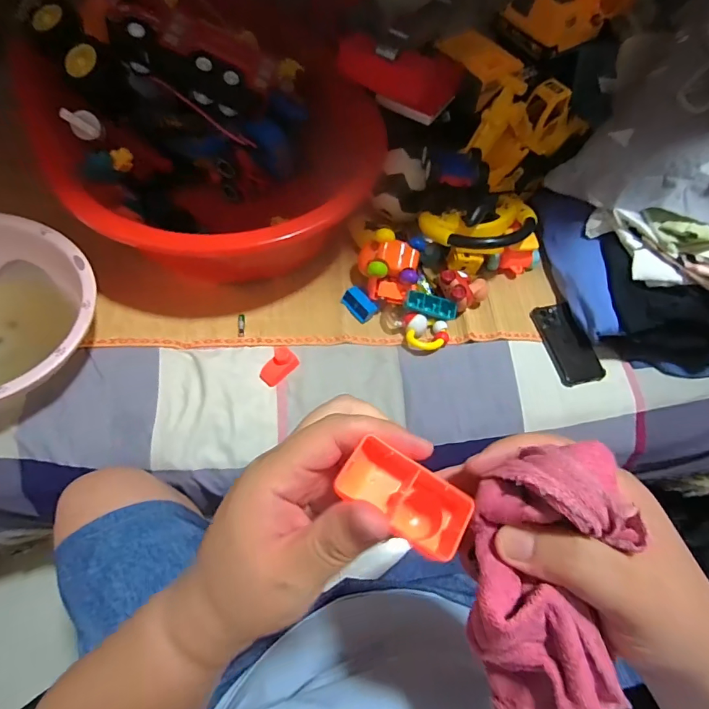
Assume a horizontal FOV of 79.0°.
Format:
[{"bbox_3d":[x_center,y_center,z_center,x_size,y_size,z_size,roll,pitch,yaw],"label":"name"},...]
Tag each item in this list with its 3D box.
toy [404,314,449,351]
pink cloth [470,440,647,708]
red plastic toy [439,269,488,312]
[{"bbox_3d":[0.118,-0.037,0.707,0.073,0.026,0.057,5,63,-2],"label":"toy"},{"bbox_3d":[0.089,0.110,0.199,0.072,0.041,0.133,2,90,-3],"label":"pink cloth"},{"bbox_3d":[0.183,-0.104,0.733,0.085,0.058,0.057,8,63,0],"label":"red plastic toy"}]

